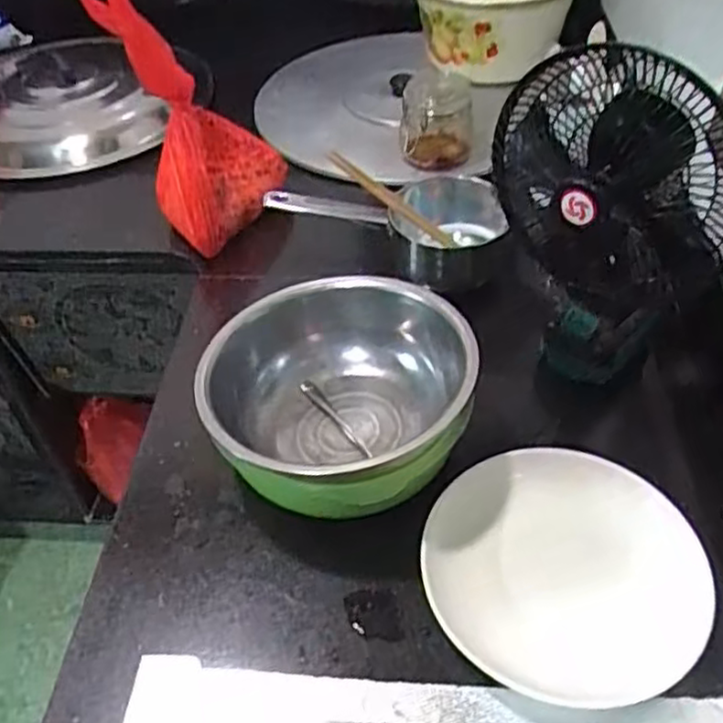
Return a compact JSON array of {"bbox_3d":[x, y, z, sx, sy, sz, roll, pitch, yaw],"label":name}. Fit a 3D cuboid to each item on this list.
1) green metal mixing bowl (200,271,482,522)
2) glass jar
[{"bbox_3d":[-0.023,0.034,0.652,0.214,0.126,0.221,-2,45,2],"label":"green metal mixing bowl"},{"bbox_3d":[0.098,-0.313,0.953,0.087,0.110,0.087,0,45,4],"label":"glass jar"}]

